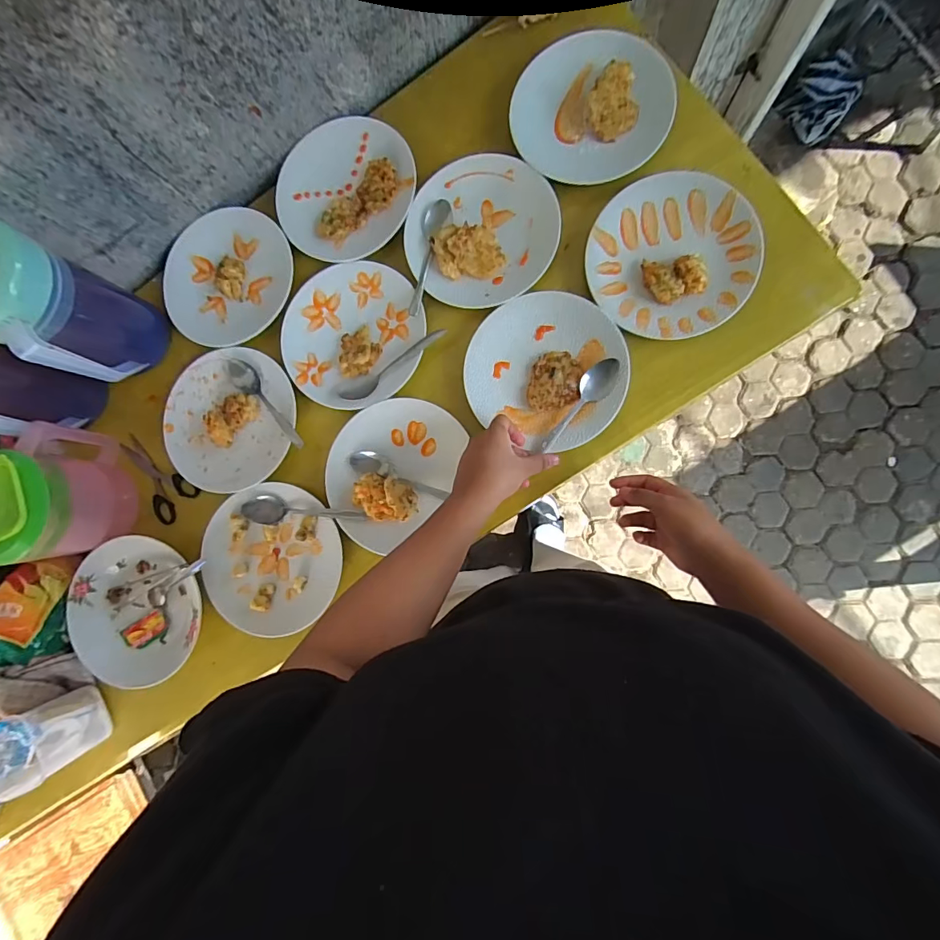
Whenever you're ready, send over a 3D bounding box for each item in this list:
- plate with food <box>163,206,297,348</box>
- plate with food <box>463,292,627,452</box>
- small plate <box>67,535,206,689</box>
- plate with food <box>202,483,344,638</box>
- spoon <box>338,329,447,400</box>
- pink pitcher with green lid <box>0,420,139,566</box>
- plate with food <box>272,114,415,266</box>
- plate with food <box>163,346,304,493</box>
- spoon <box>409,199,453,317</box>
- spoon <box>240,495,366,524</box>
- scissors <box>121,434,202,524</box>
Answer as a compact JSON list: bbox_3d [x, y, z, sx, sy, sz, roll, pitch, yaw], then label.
[{"bbox_3d":[-0.354,-0.281,0.684,0.194,0.020,0.199,0,88,8],"label":"plate with food"},{"bbox_3d":[0.100,-0.130,0.600,0.204,0.030,0.190,0,88,8],"label":"plate with food"},{"bbox_3d":[-0.460,0.199,0.648,0.188,0.026,0.197,0,88,8],"label":"small plate"},{"bbox_3d":[-0.265,0.121,0.630,0.185,0.019,0.197,0,88,8],"label":"plate with food"},{"bbox_3d":[-0.101,-0.138,0.623,0.160,0.020,0.033,-28,84,7],"label":"spoon"},{"bbox_3d":[-0.549,0.033,0.609,0.109,0.142,0.154,-18,85,7],"label":"pink pitcher with green lid"},{"bbox_3d":[-0.178,-0.401,0.667,0.197,0.022,0.204,0,88,8],"label":"plate with food"},{"bbox_3d":[-0.340,-0.073,0.654,0.193,0.022,0.200,0,88,8],"label":"plate with food"},{"bbox_3d":[-0.052,-0.286,0.628,0.039,0.021,0.156,8,89,9],"label":"spoon"},{"bbox_3d":[-0.221,0.054,0.626,0.171,0.021,0.038,0,88,8],"label":"spoon"},{"bbox_3d":[-0.464,0.012,0.683,0.142,0.019,0.071,38,94,8],"label":"scissors"}]

